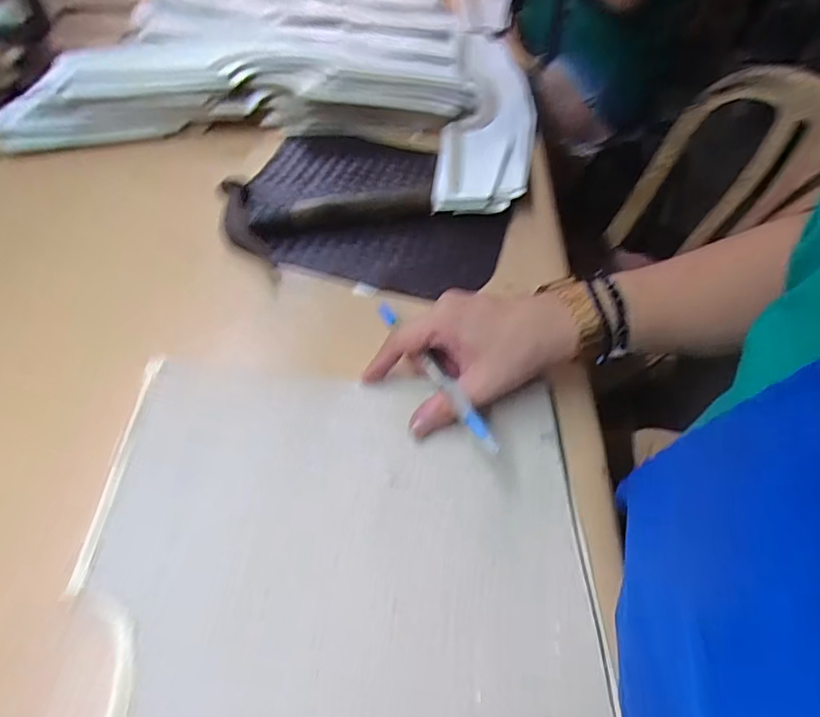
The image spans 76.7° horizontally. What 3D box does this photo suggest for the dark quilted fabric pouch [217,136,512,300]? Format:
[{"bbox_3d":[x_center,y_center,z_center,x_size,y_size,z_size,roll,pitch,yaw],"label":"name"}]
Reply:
[{"bbox_3d":[-0.037,-0.163,0.525,0.265,0.026,0.234,13,51,7],"label":"dark quilted fabric pouch"}]

